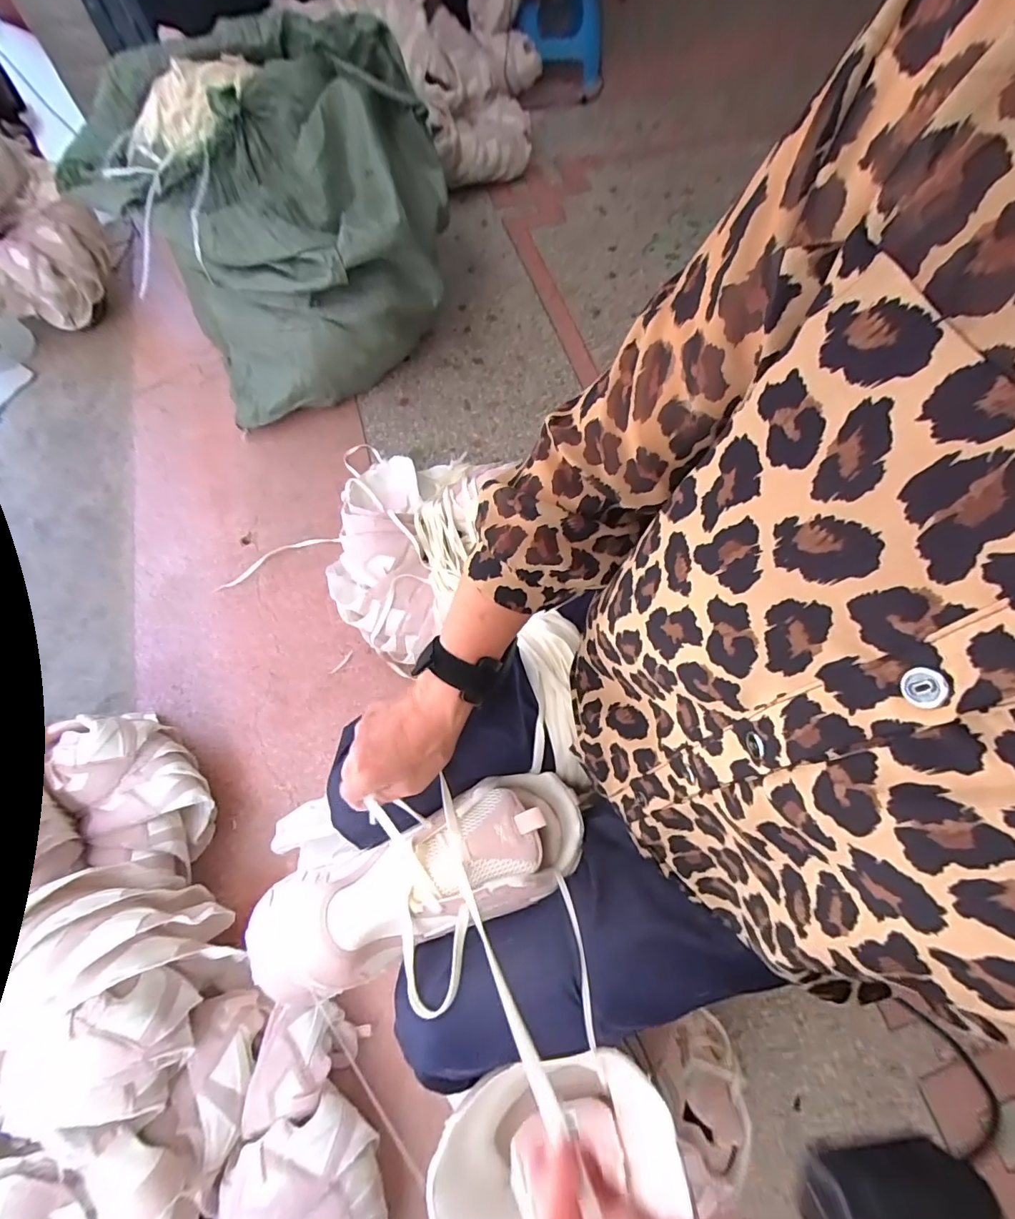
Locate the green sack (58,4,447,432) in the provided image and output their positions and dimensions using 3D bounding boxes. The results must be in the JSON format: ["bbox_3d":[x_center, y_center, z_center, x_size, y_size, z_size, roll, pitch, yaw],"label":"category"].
[{"bbox_3d":[-0.426,-0.764,0.976,0.626,0.426,0.472,-20,71,-8],"label":"green sack"}]

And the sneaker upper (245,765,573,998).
[{"bbox_3d":[-0.086,0.235,0.410,0.314,0.085,0.096,-23,68,-1],"label":"sneaker upper"}]

